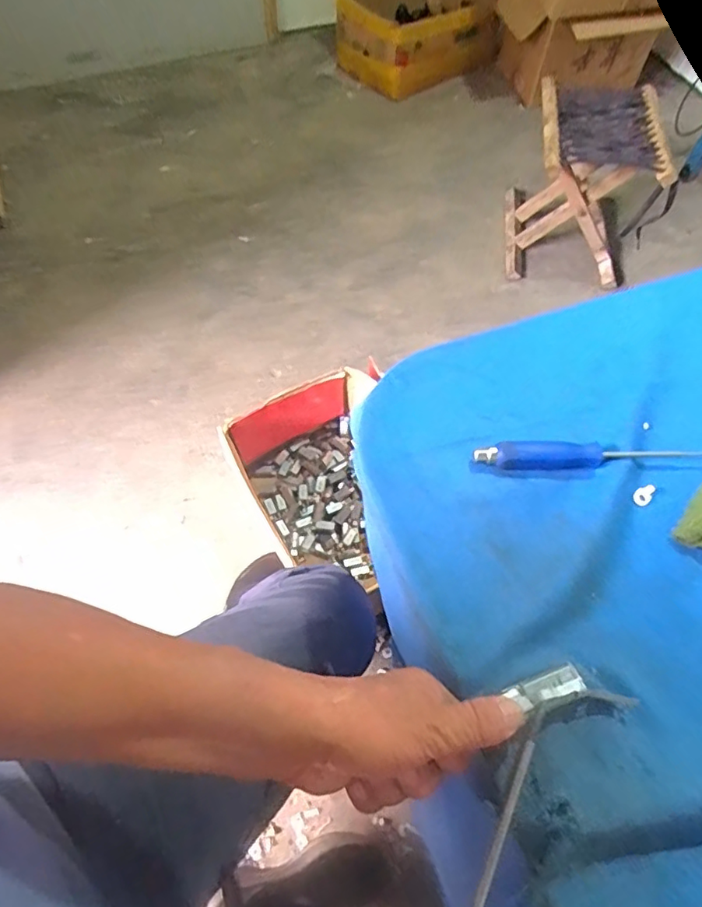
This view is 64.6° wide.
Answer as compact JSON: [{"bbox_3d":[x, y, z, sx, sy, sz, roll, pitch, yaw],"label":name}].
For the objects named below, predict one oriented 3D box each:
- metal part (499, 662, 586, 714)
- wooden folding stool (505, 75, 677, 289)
[{"bbox_3d":[0.113,0.139,0.325,0.044,0.013,0.020,-16,62,-4],"label":"metal part"},{"bbox_3d":[0.551,-0.647,1.349,0.280,0.305,0.323,5,62,1],"label":"wooden folding stool"}]

